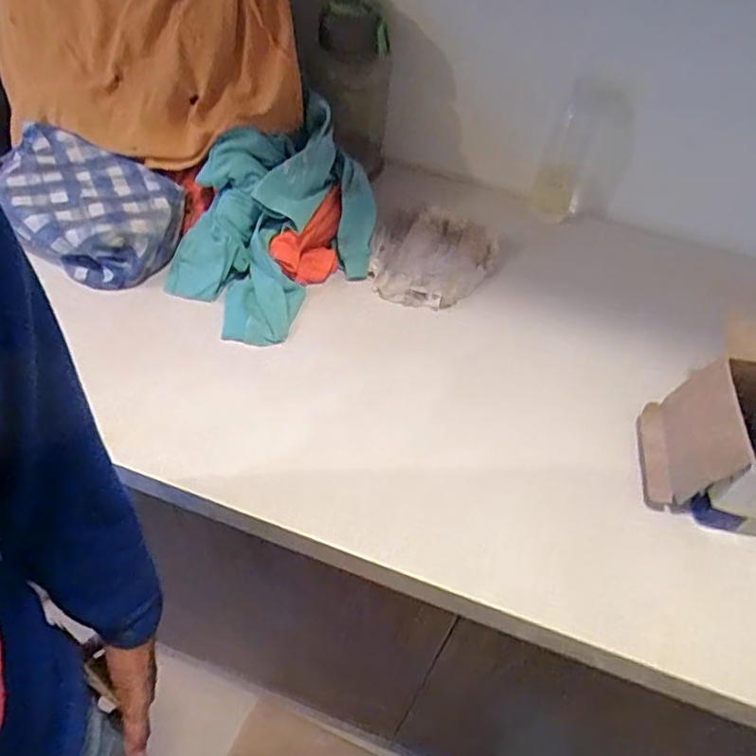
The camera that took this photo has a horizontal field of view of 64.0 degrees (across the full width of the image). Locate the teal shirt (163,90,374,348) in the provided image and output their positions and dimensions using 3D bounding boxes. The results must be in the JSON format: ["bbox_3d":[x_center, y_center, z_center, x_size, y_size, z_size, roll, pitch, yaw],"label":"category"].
[{"bbox_3d":[-0.120,-0.186,0.702,0.192,0.132,0.248,36,56,22],"label":"teal shirt"}]

